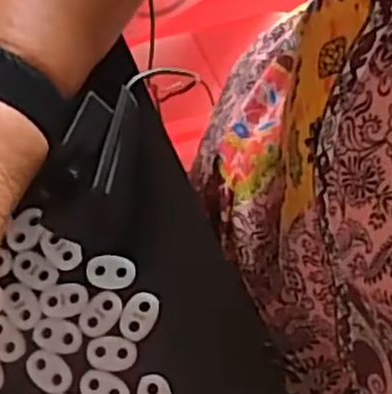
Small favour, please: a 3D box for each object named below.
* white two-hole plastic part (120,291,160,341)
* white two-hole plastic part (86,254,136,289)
[{"bbox_3d":[-0.026,0.055,0.341,0.016,0.004,0.023,22,76,7],"label":"white two-hole plastic part"},{"bbox_3d":[-0.040,0.035,0.347,0.022,0.004,0.016,-3,75,0],"label":"white two-hole plastic part"}]

